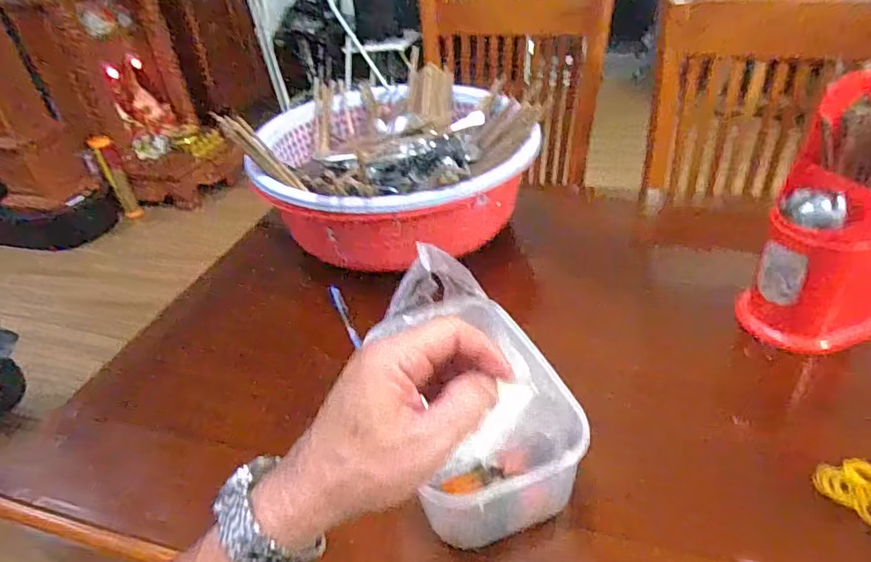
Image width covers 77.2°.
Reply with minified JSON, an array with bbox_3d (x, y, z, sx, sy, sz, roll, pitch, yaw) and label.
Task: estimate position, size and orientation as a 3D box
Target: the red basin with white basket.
[{"bbox_3d":[-0.056,-0.171,0.867,0.408,0.163,0.387,-10,36,-5],"label":"red basin with white basket"}]

